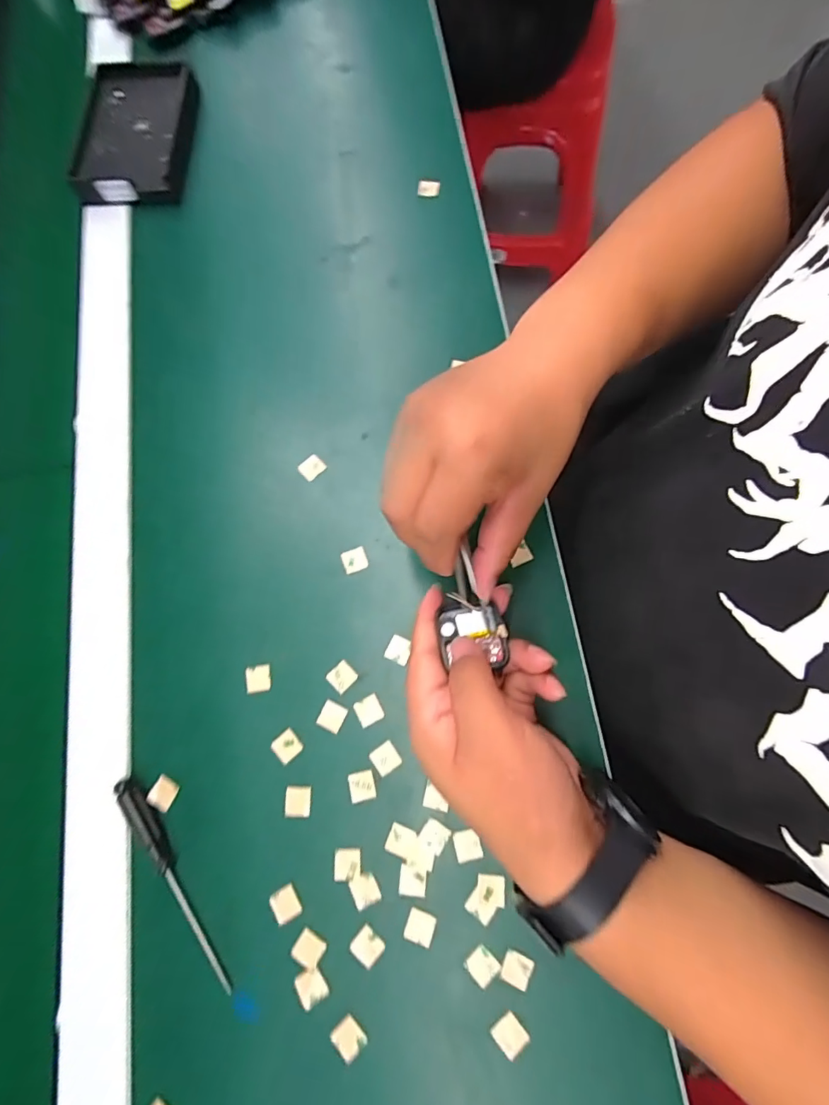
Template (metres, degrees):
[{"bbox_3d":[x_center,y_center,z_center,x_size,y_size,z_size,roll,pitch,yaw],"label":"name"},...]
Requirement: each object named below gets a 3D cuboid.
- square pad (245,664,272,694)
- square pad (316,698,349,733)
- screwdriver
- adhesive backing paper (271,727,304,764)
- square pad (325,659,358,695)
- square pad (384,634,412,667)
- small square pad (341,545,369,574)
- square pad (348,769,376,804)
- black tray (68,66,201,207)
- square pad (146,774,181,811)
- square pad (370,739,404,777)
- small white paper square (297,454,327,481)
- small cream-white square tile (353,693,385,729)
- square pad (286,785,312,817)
[{"bbox_3d":[-0.103,0.083,0.319,0.016,0.004,0.017,-10,76,2],"label":"square pad"},{"bbox_3d":[-0.053,0.105,0.311,0.016,0.004,0.017,24,79,10],"label":"square pad"},{"bbox_3d":[-0.144,0.195,0.288,0.011,0.013,0.131,-34,76,-4],"label":"screwdriver"},{"bbox_3d":[-0.081,0.123,0.308,0.016,0.004,0.016,-40,77,-6],"label":"adhesive backing paper"},{"bbox_3d":[-0.048,0.081,0.317,0.016,0.004,0.016,-43,77,-6],"label":"square pad"},{"bbox_3d":[-0.010,0.064,0.319,0.015,0.004,0.017,23,79,10],"label":"square pad"},{"bbox_3d":[-0.041,0.005,0.335,0.017,0.004,0.016,-22,75,-1],"label":"small square pad"},{"bbox_3d":[-0.033,0.144,0.299,0.016,0.004,0.017,-14,76,1],"label":"square pad"},{"bbox_3d":[-0.244,-0.369,0.427,0.091,0.018,0.145,-2,76,4],"label":"black tray"},{"bbox_3d":[-0.158,0.152,0.304,0.016,0.004,0.017,27,80,10],"label":"square pad"},{"bbox_3d":[-0.018,0.128,0.302,0.016,0.004,0.016,-34,76,-4],"label":"square pad"},{"bbox_3d":[-0.075,-0.063,0.355,0.018,0.004,0.015,-43,77,-6],"label":"small white paper square"},{"bbox_3d":[-0.029,0.101,0.310,0.017,0.004,0.016,-28,76,-3],"label":"small cream-white square tile"},{"bbox_3d":[-0.072,0.154,0.299,0.016,0.004,0.017,0,76,5],"label":"square pad"}]

